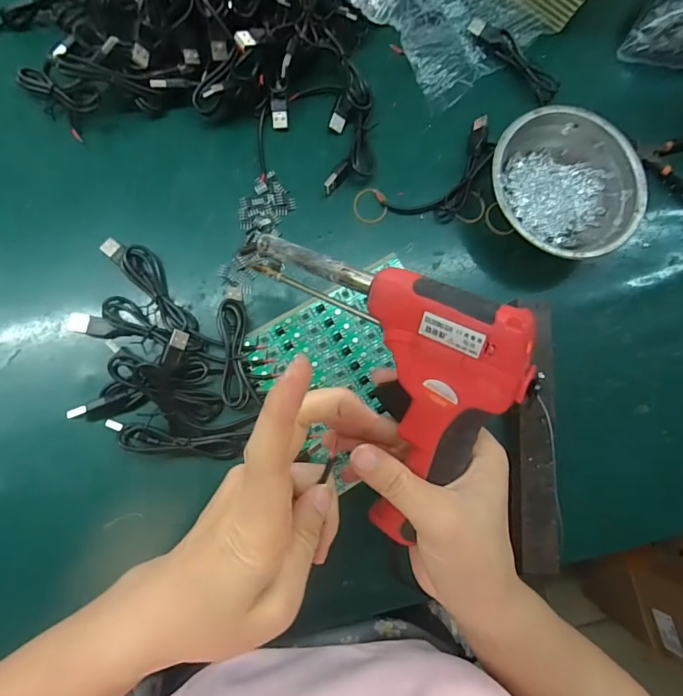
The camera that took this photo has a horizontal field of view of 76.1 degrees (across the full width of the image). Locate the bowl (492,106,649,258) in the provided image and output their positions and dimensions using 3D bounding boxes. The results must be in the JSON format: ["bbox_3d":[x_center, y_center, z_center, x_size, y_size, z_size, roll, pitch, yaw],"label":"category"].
[{"bbox_3d":[0.181,-0.131,0.364,0.120,0.040,0.123,1,83,-6],"label":"bowl"}]

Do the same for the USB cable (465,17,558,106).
[{"bbox_3d":[0.154,-0.257,0.385,0.028,0.009,0.095,-41,89,-10],"label":"USB cable"}]

